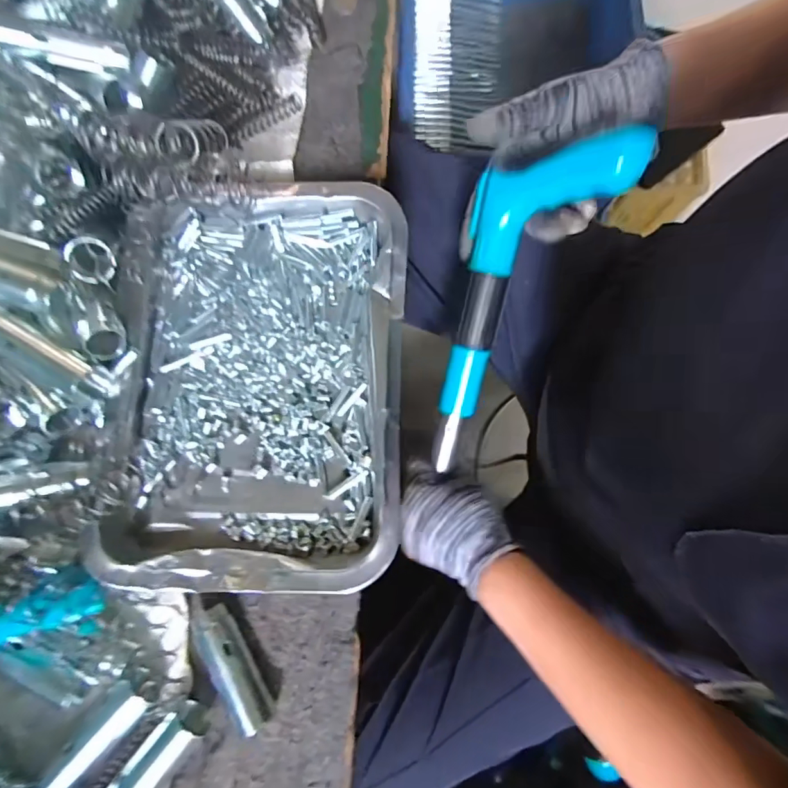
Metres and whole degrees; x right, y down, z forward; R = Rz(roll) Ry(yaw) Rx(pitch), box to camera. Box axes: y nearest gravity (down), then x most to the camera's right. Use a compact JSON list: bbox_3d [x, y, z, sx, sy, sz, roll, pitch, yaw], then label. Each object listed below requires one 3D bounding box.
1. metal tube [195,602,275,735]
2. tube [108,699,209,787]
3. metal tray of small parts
[{"bbox_3d":[-0.092,0.156,0.276,0.019,0.026,0.068,-30,80,-6],"label":"metal tube"},{"bbox_3d":[-0.135,0.206,0.267,0.021,0.023,0.065,43,81,8],"label":"tube"},{"bbox_3d":[-0.084,-0.012,0.304,0.177,0.038,0.250,-1,78,0],"label":"metal tray of small parts"}]

